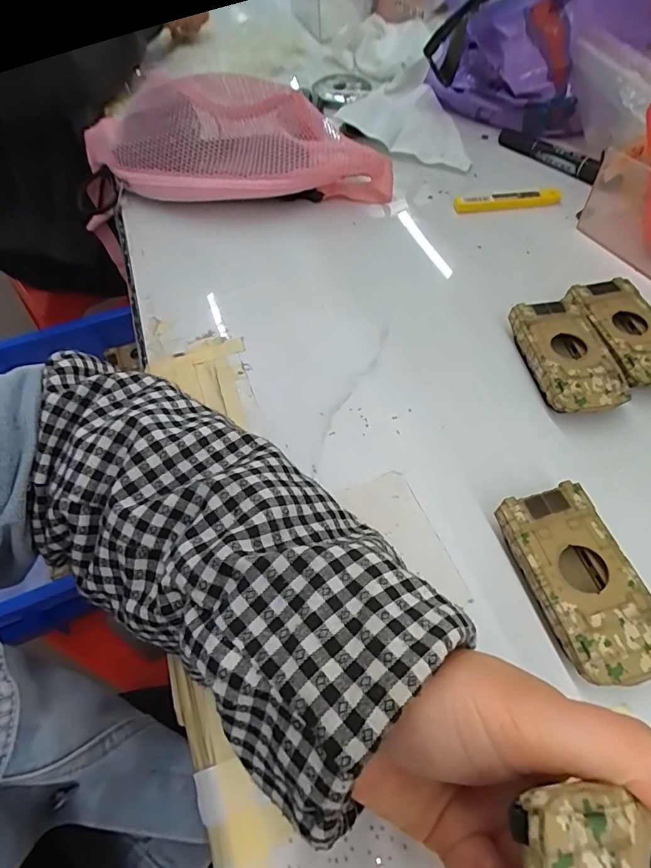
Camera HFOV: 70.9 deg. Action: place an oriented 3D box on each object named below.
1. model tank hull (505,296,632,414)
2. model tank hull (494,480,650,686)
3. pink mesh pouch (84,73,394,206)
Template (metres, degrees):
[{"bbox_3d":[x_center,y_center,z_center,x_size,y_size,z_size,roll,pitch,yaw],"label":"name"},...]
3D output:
[{"bbox_3d":[0.170,-0.052,0.327,0.053,0.027,0.093,-8,57,-5],"label":"model tank hull"},{"bbox_3d":[0.133,0.079,0.244,0.052,0.029,0.095,-13,58,-8],"label":"model tank hull"},{"bbox_3d":[-0.093,-0.286,0.436,0.291,0.099,0.116,-6,57,-3],"label":"pink mesh pouch"}]

